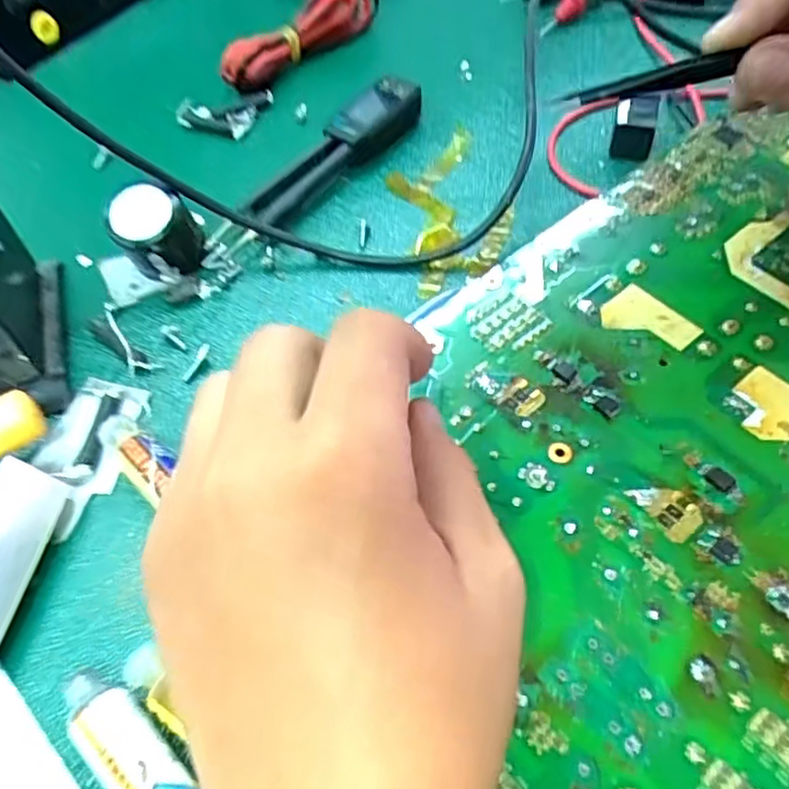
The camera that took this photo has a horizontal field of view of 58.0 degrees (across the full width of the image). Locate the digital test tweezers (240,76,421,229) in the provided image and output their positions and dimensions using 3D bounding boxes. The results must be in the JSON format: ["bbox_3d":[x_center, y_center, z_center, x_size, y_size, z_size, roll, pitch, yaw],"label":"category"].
[{"bbox_3d":[-0.030,-0.124,0.364,0.026,0.028,0.111,32,62,22],"label":"digital test tweezers"}]

